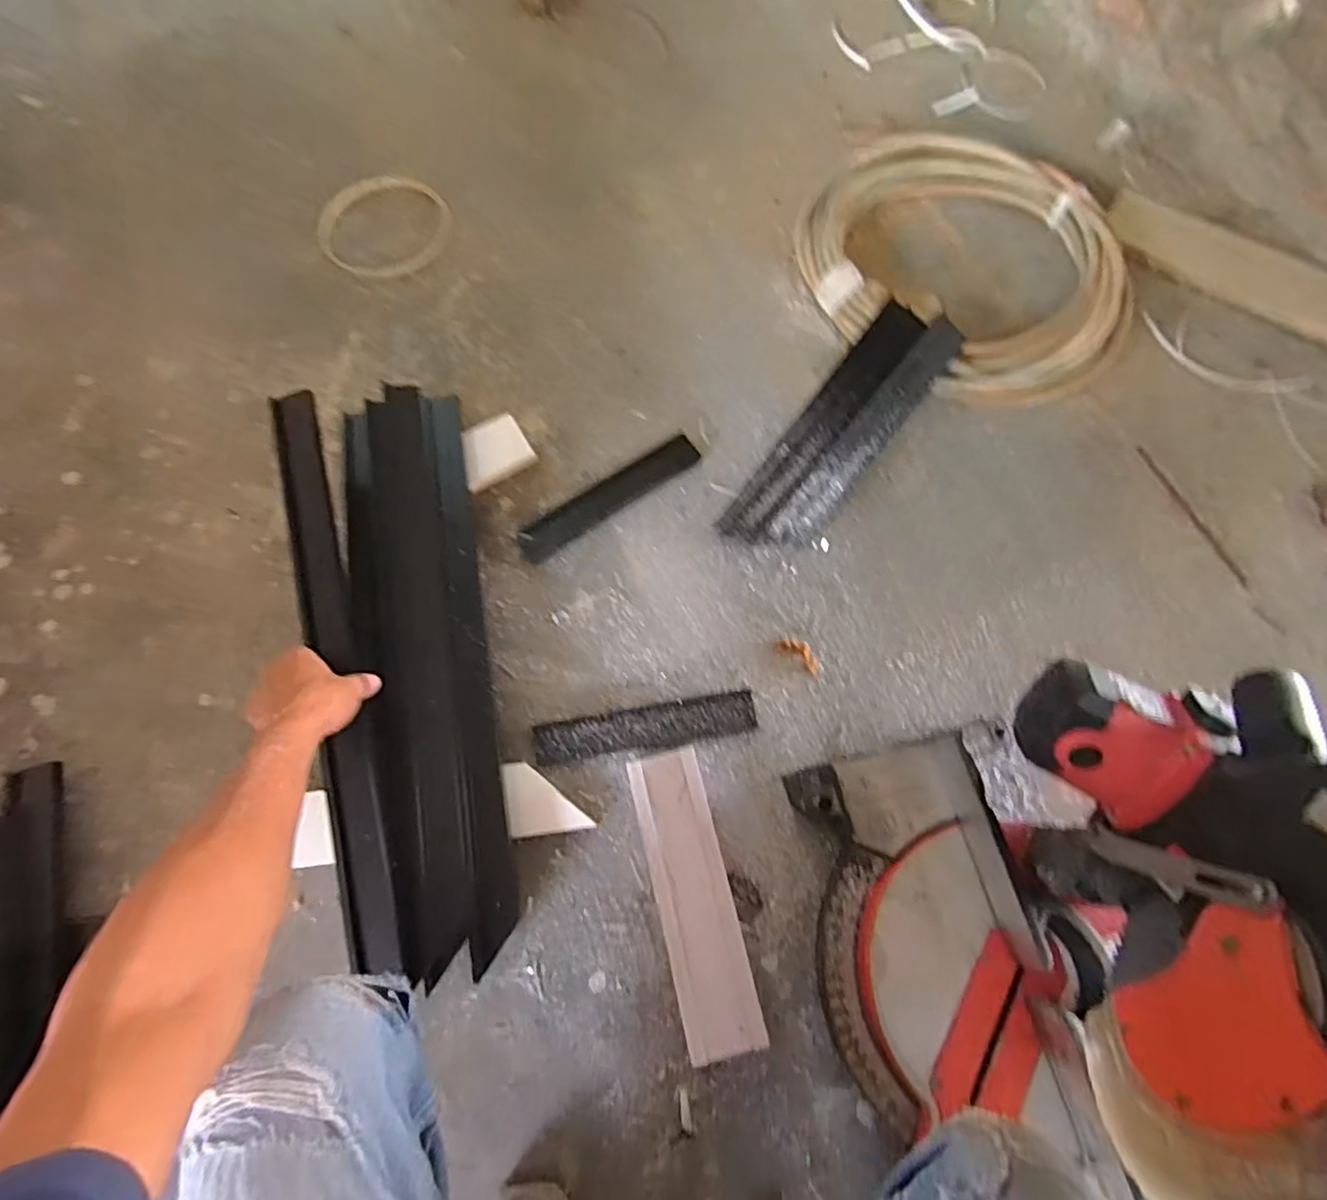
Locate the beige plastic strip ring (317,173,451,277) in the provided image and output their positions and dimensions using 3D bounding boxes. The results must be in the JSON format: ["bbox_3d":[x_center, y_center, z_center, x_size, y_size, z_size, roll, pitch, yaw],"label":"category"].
[{"bbox_3d":[-0.432,-0.578,0.981,0.188,0.009,0.199,0,73,0],"label":"beige plastic strip ring"}]

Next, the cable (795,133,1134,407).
[{"bbox_3d":[0.422,-0.487,0.914,0.411,0.074,0.486,-26,75,-7],"label":"cable"}]

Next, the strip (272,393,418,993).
[{"bbox_3d":[-0.335,0.063,0.655,0.053,0.033,0.602,-15,76,-5],"label":"strip"}]

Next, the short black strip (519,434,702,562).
[{"bbox_3d":[-0.070,-0.133,0.811,0.251,0.014,0.051,-34,76,-10],"label":"short black strip"}]

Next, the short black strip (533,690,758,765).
[{"bbox_3d":[-0.019,0.147,0.722,0.246,0.015,0.053,-11,73,-3],"label":"short black strip"}]

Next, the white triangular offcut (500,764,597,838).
[{"bbox_3d":[-0.128,0.216,0.700,0.084,0.004,0.077,-3,74,-17],"label":"white triangular offcut"}]

